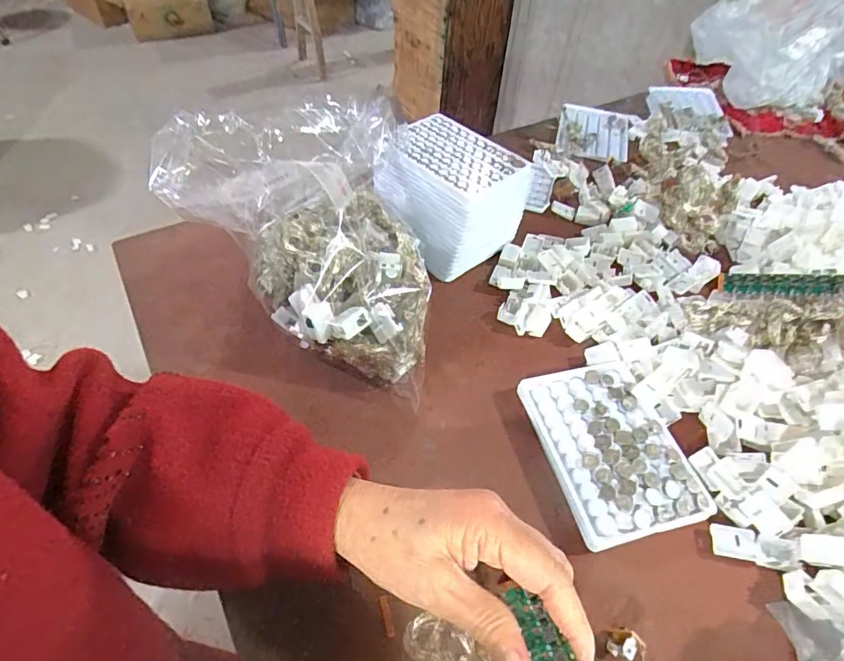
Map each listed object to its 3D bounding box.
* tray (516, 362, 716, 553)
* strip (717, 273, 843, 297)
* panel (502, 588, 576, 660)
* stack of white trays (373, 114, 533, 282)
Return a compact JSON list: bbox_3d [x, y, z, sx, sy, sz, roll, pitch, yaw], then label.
[{"bbox_3d":[0.139,0.085,0.361,0.097,0.012,0.131,-11,52,-12],"label":"tray"},{"bbox_3d":[0.319,-0.037,0.397,0.128,0.011,0.026,7,60,33],"label":"strip"},{"bbox_3d":[0.052,0.141,0.216,0.019,0.005,0.049,-27,38,-5],"label":"panel"},{"bbox_3d":[0.026,-0.133,0.476,0.101,0.092,0.122,-35,60,-27],"label":"stack of white trays"}]

